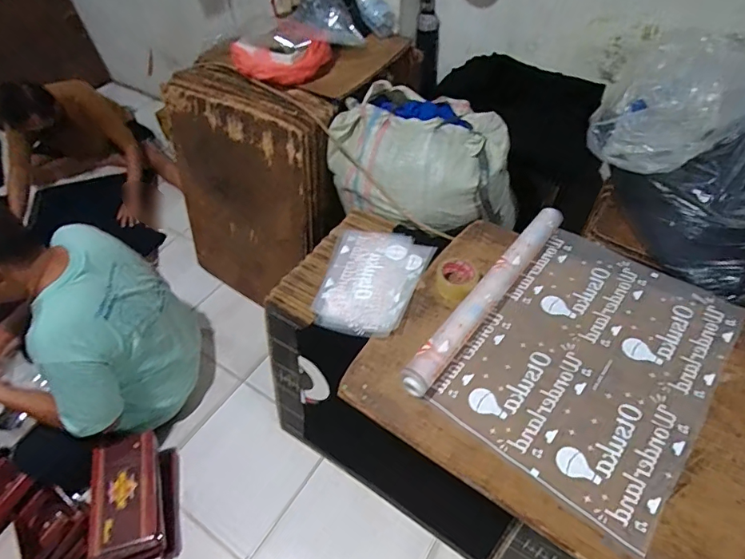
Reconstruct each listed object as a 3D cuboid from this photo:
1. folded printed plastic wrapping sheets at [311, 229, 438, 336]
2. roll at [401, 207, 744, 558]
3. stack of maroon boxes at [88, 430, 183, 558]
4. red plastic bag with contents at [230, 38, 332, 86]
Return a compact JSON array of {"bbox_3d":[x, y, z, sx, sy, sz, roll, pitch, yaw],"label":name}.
[{"bbox_3d":[-0.001,-0.007,1.109,0.230,0.026,0.324,15,50,14],"label":"folded printed plastic wrapping sheets"},{"bbox_3d":[0.432,0.123,0.930,0.480,0.054,0.609,31,56,26],"label":"roll"},{"bbox_3d":[-0.668,0.626,1.277,0.198,0.173,0.332,-16,50,-12],"label":"stack of maroon boxes"},{"bbox_3d":[-0.273,-0.654,1.369,0.302,0.105,0.165,-5,48,-3],"label":"red plastic bag with contents"}]

